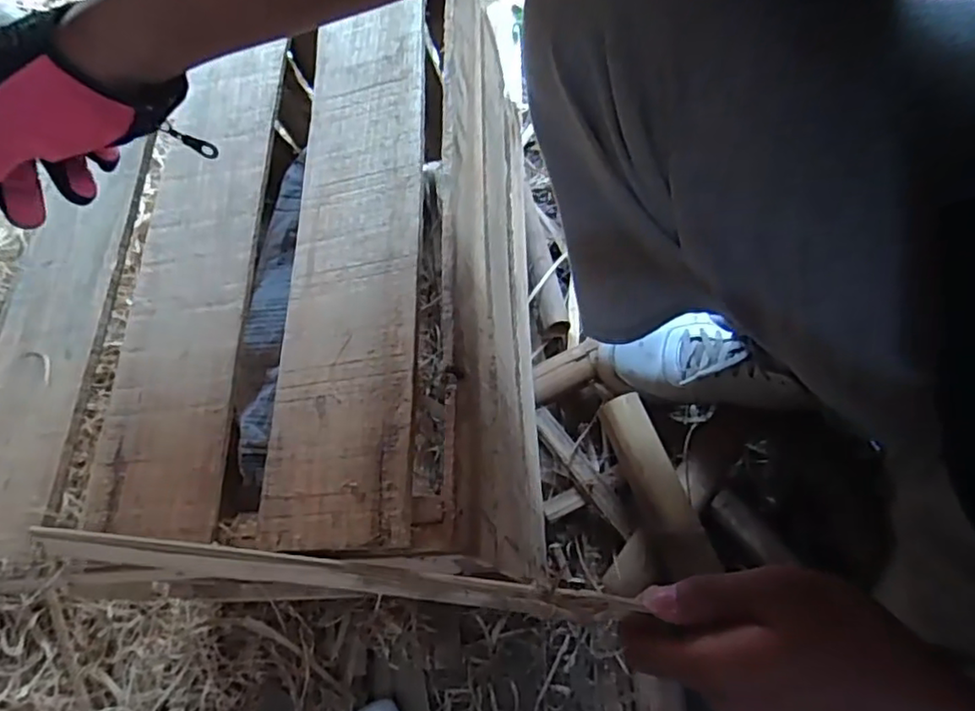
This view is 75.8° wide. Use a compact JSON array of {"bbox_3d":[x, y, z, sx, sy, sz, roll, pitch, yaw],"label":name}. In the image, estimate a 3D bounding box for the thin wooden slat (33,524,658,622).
[{"bbox_3d":[-0.086,0.119,0.343,0.316,0.027,0.016,5,64,6],"label":"thin wooden slat"}]

